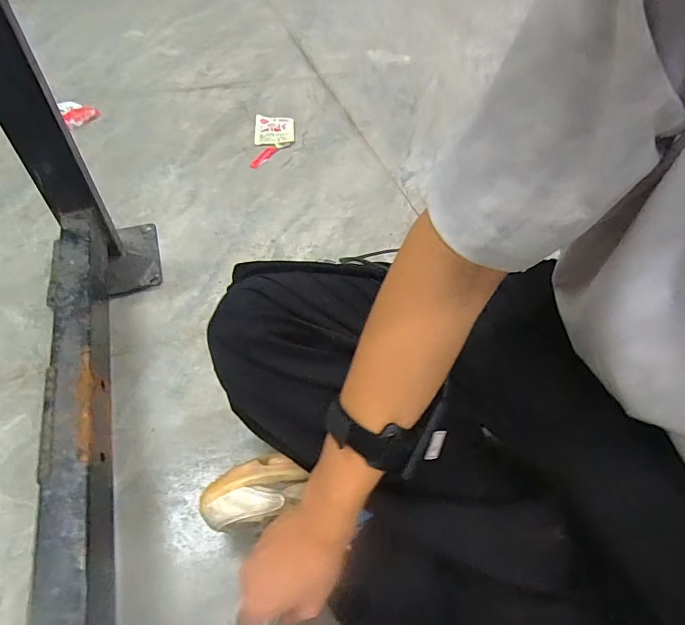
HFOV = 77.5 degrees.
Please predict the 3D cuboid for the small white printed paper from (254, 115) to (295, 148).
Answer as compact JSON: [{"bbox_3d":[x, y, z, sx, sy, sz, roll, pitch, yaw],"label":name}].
[{"bbox_3d":[-0.155,-0.416,0.972,0.089,0.018,0.133,-3,51,-5],"label":"small white printed paper"}]

